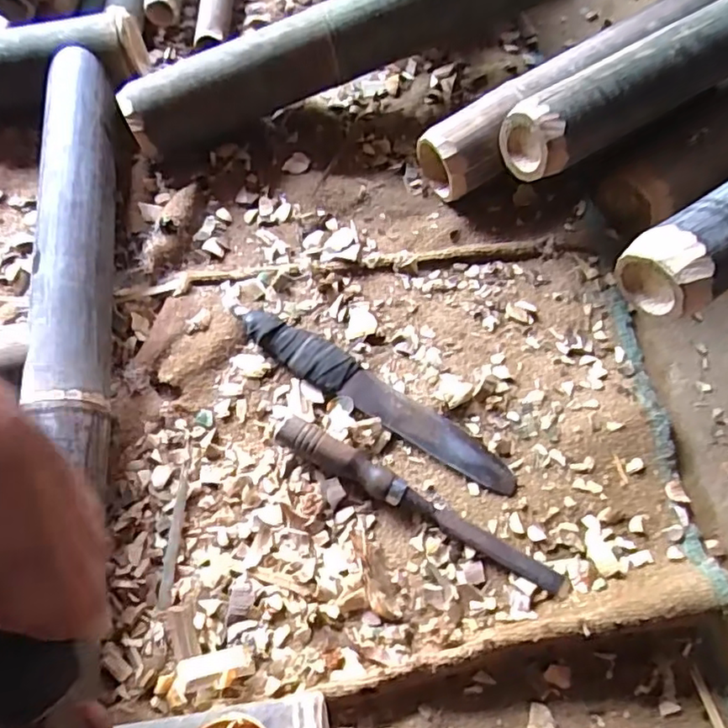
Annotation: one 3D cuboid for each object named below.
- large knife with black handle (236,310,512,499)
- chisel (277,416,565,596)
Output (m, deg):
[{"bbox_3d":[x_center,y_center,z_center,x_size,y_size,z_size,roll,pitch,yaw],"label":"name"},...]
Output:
[{"bbox_3d":[0.009,0.027,0.494,0.254,0.021,0.035,30,71,14],"label":"large knife with black handle"},{"bbox_3d":[0.041,0.106,0.456,0.235,0.026,0.022,28,70,13],"label":"chisel"}]

